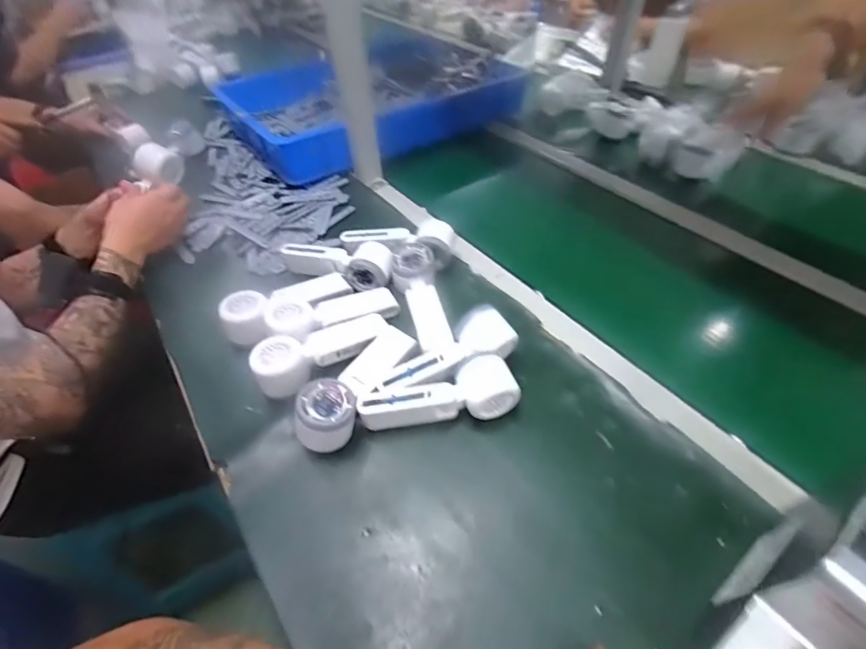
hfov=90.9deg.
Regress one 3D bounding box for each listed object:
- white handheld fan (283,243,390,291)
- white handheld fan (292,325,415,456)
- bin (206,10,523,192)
[{"bbox_3d":[-0.139,-0.093,0.612,0.168,0.046,0.054,18,50,16],"label":"white handheld fan"},{"bbox_3d":[-0.084,0.064,0.468,0.055,0.062,0.174,20,51,18],"label":"white handheld fan"},{"bbox_3d":[-0.123,-0.504,0.938,0.591,0.087,0.366,-25,52,-16],"label":"bin"}]

